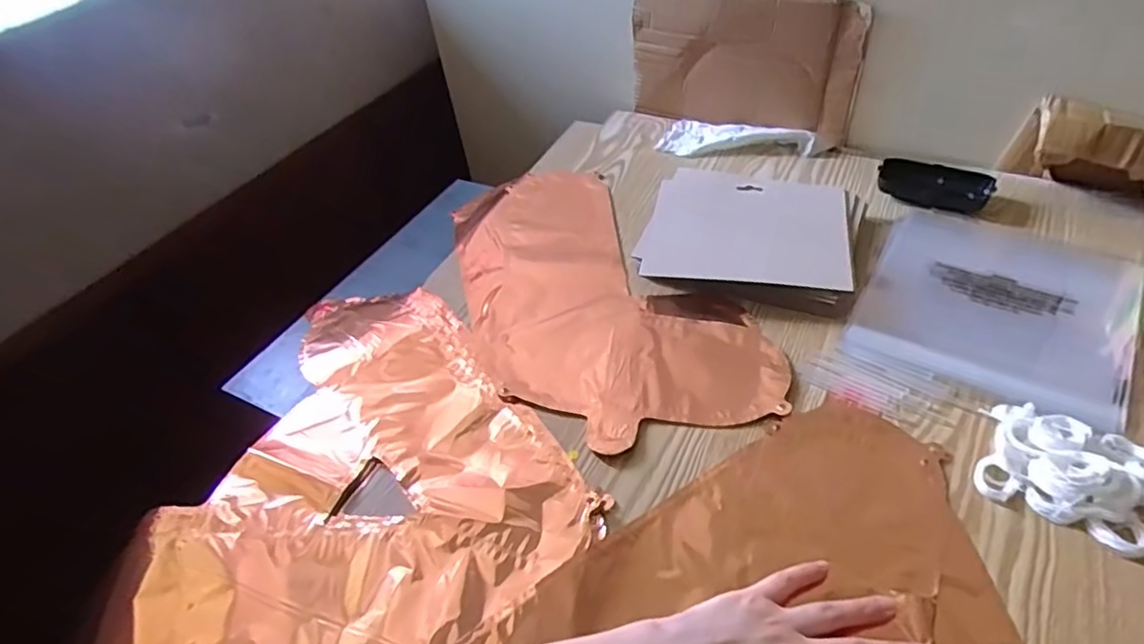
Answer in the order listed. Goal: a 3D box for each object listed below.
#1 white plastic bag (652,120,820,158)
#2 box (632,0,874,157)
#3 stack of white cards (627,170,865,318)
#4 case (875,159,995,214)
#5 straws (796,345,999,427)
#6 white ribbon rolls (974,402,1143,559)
[{"bbox_3d":[0.200,-0.224,0.795,0.182,0.024,0.072,16,48,23],"label":"white plastic bag"},{"bbox_3d":[0.201,-0.319,0.775,0.276,0.170,0.026,20,50,26],"label":"box"},{"bbox_3d":[0.177,-0.086,0.635,0.199,0.033,0.169,10,47,18],"label":"stack of white cards"},{"bbox_3d":[0.386,-0.146,0.685,0.107,0.026,0.050,18,49,24],"label":"case"},{"bbox_3d":[0.256,0.052,0.520,0.132,0.004,0.062,18,49,25],"label":"straws"},{"bbox_3d":[0.344,0.098,0.440,0.099,0.026,0.086,24,52,29],"label":"white ribbon rolls"}]

